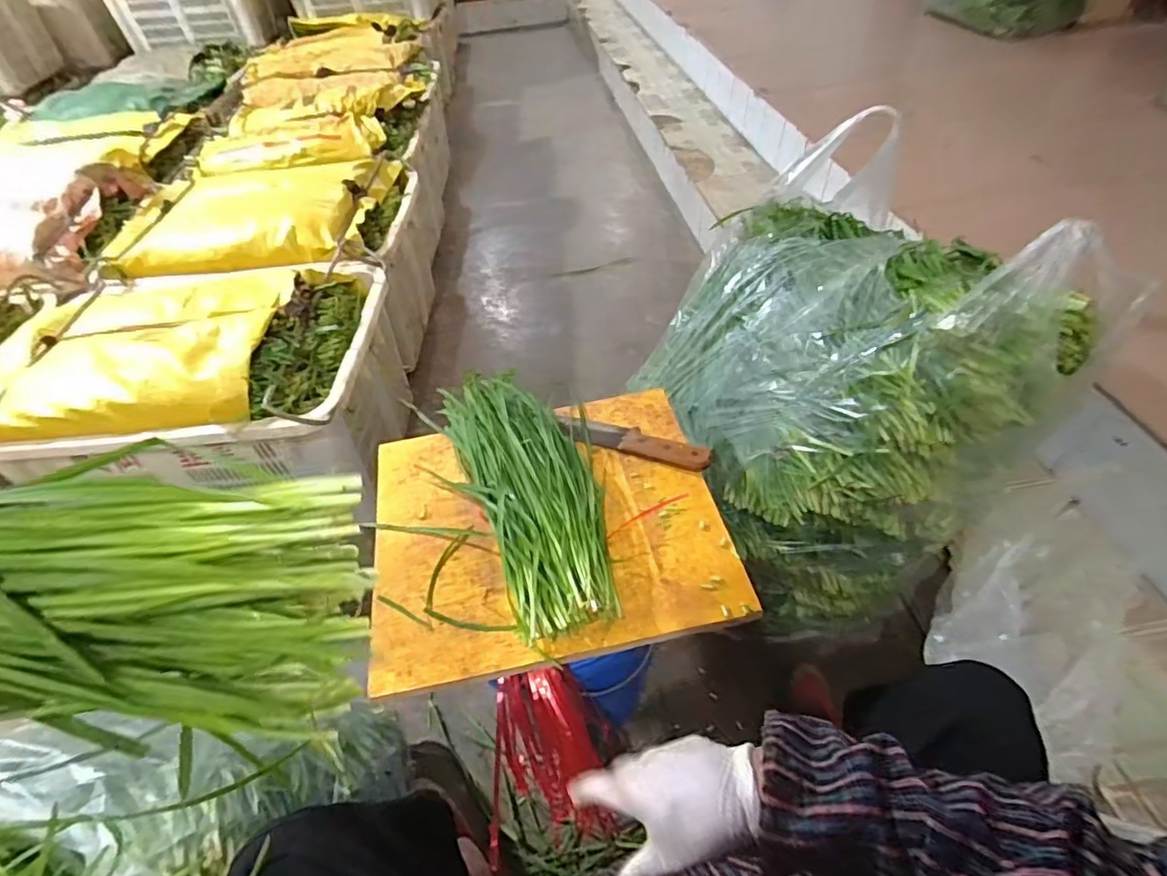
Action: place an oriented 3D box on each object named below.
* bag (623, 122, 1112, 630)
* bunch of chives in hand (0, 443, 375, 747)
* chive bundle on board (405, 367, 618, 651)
[{"bbox_3d":[0.378,-0.101,0.923,0.397,0.505,0.522,-16,47,-10],"label":"bag"},{"bbox_3d":[-0.339,0.084,0.240,0.469,0.106,0.114,-1,42,-25],"label":"bunch of chives in hand"},{"bbox_3d":[-0.075,0.040,0.751,0.171,0.044,0.449,-23,49,-16],"label":"chive bundle on board"}]

